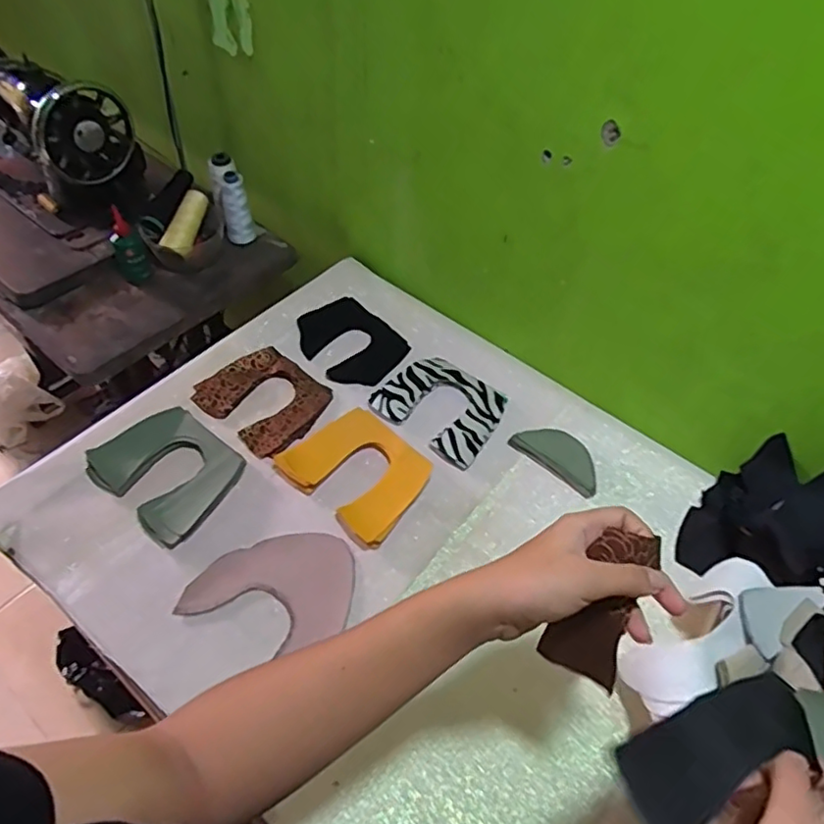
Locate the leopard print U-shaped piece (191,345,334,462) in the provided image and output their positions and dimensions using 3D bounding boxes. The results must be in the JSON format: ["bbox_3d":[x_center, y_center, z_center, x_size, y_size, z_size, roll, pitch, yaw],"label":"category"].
[{"bbox_3d":[-0.186,-0.018,0.786,0.144,0.021,0.128,33,59,22],"label":"leopard print U-shaped piece"}]

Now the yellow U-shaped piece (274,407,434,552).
[{"bbox_3d":[-0.063,0.064,0.712,0.159,0.024,0.127,36,60,23],"label":"yellow U-shaped piece"}]

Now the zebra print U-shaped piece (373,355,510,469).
[{"bbox_3d":[0.040,-0.009,0.790,0.152,0.014,0.127,32,59,21],"label":"zebra print U-shaped piece"}]

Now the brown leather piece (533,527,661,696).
[{"bbox_3d":[0.122,0.127,0.388,0.049,0.113,0.020,26,25,17],"label":"brown leather piece"}]

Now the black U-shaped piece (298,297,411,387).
[{"bbox_3d":[-0.086,-0.097,0.860,0.148,0.008,0.115,41,67,15],"label":"black U-shaped piece"}]

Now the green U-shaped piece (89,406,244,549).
[{"bbox_3d":[-0.278,0.066,0.705,0.153,0.023,0.128,33,59,22],"label":"green U-shaped piece"}]

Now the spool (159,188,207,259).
[{"bbox_3d":[-0.340,-0.288,0.932,0.037,0.035,0.115,15,73,10],"label":"spool"}]

